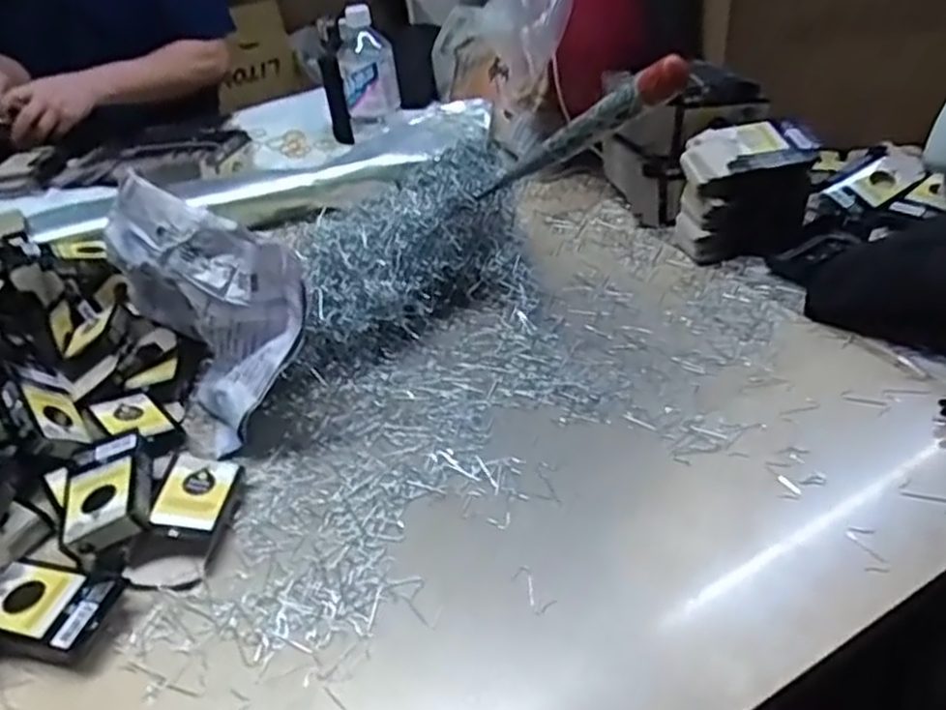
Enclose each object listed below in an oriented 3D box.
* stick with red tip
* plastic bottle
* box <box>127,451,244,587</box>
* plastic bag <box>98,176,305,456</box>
[{"bbox_3d":[0.078,-0.177,0.618,0.030,0.025,0.248,-32,8,-29],"label":"stick with red tip"},{"bbox_3d":[-0.142,-0.384,1.012,0.074,0.155,0.065,-11,38,-5],"label":"plastic bottle"},{"bbox_3d":[-0.205,0.117,0.534,0.049,0.031,0.102,2,39,11],"label":"box"},{"bbox_3d":[-0.219,-0.057,0.626,0.115,0.135,0.221,-27,42,-24],"label":"plastic bag"}]

